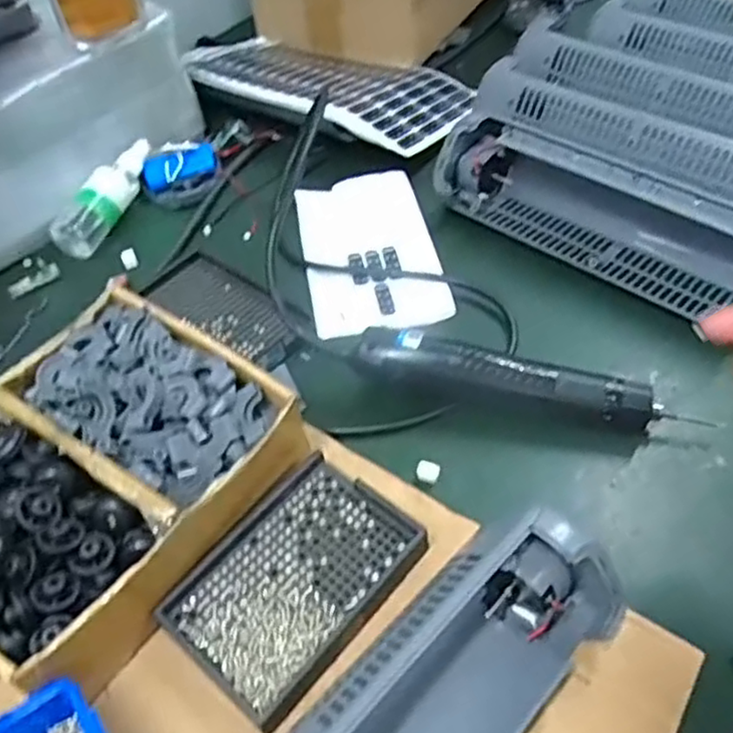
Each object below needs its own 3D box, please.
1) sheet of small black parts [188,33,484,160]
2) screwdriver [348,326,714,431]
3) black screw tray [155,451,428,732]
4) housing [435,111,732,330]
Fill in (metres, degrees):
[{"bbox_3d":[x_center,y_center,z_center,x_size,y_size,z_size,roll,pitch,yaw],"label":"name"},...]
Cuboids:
[{"bbox_3d":[-0.045,-0.308,0.741,0.315,0.020,0.189,27,45,21],"label":"sheet of small black parts"},{"bbox_3d":[0.106,0.016,0.470,0.231,0.043,0.040,10,53,8],"label":"screwdriver"},{"bbox_3d":[-0.042,0.122,0.400,0.092,0.025,0.133,31,58,27],"label":"black screw tray"},{"bbox_3d":[0.196,-0.121,0.552,0.293,0.090,0.076,31,58,27],"label":"housing"}]

